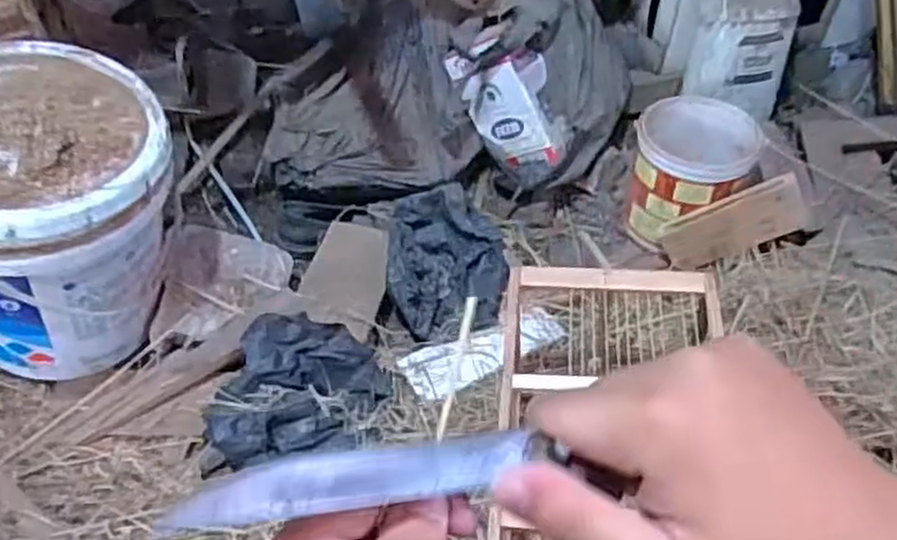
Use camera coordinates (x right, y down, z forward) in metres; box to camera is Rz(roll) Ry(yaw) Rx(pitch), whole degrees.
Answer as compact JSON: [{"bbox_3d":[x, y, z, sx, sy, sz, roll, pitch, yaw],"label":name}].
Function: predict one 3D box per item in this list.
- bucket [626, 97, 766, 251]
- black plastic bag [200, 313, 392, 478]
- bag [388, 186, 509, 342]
[{"bbox_3d":[0.371,-0.145,1.204,0.182,0.146,0.185,0,48,0],"label":"bucket"},{"bbox_3d":[-0.192,0.156,0.993,0.232,0.075,0.190,-14,50,-13],"label":"black plastic bag"},{"bbox_3d":[0.001,-0.014,1.117,0.165,0.093,0.208,5,48,4],"label":"bag"}]

